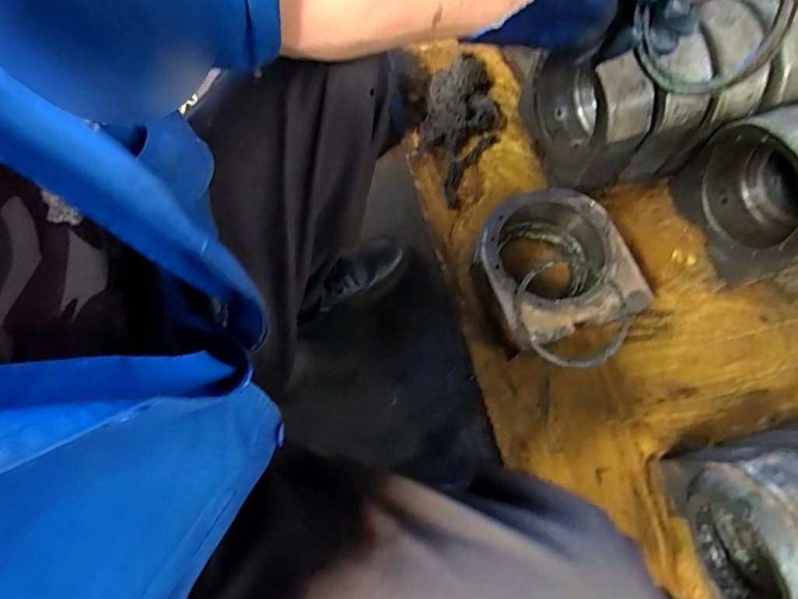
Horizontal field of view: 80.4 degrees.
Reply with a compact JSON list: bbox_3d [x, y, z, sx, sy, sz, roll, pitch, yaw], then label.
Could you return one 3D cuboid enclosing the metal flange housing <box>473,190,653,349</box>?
[{"bbox_3d":[0.244,-0.049,0.777,0.224,0.118,0.224,-19,75,-5],"label":"metal flange housing"}]

